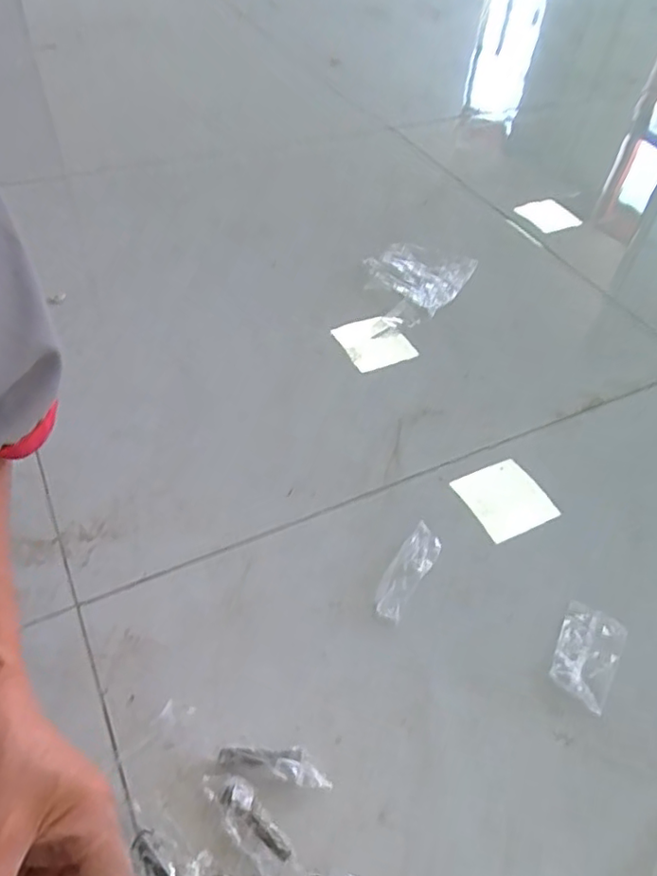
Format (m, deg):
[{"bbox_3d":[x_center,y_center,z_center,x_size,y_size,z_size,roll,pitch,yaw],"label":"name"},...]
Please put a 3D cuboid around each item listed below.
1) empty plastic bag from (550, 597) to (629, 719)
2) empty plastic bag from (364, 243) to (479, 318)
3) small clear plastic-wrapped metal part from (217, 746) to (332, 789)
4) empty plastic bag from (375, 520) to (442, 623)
[{"bbox_3d":[0.224,0.186,0.531,0.053,0.005,0.086,28,52,18],"label":"empty plastic bag"},{"bbox_3d":[0.129,-0.245,0.899,0.129,0.033,0.158,-35,60,-30],"label":"empty plastic bag"},{"bbox_3d":[-0.039,0.240,0.454,0.082,0.016,0.022,13,49,6],"label":"small clear plastic-wrapped metal part"},{"bbox_3d":[0.073,0.124,0.567,0.033,0.006,0.095,27,64,18],"label":"empty plastic bag"}]

